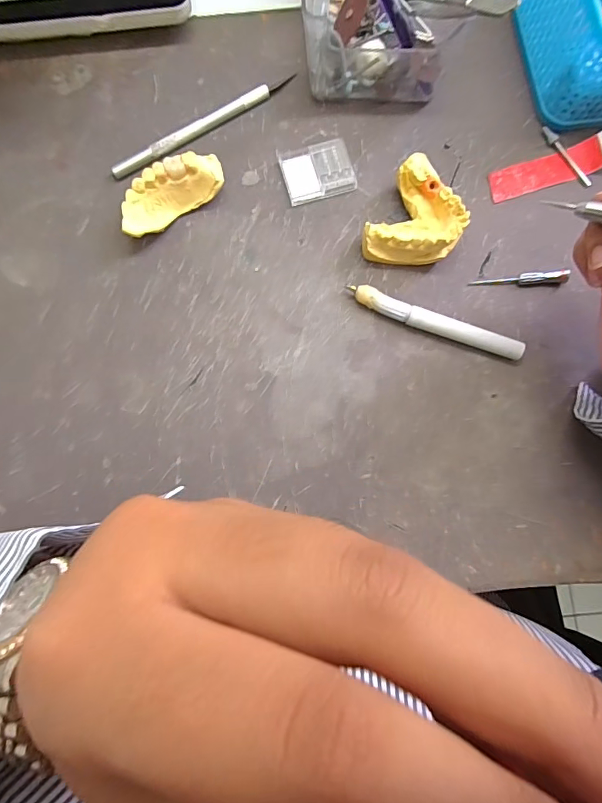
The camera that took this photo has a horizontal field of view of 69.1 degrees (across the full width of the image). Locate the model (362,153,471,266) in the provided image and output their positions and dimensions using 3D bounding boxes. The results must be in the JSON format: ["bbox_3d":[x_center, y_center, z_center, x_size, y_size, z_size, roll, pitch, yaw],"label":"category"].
[{"bbox_3d":[0.072,-0.110,0.270,0.050,0.028,0.062,31,85,4],"label":"model"}]

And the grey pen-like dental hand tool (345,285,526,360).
[{"bbox_3d":[0.082,-0.048,0.270,0.110,0.012,0.013,22,84,3],"label":"grey pen-like dental hand tool"}]

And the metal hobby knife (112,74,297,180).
[{"bbox_3d":[-0.063,-0.181,0.287,0.132,0.009,0.011,-31,84,-3],"label":"metal hobby knife"}]

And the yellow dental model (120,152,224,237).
[{"bbox_3d":[-0.081,-0.128,0.272,0.068,0.026,0.025,-35,85,-3],"label":"yellow dental model"}]

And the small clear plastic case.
[{"bbox_3d":[0.011,-0.151,0.285,0.044,0.006,0.038,-15,84,-1],"label":"small clear plastic case"}]

